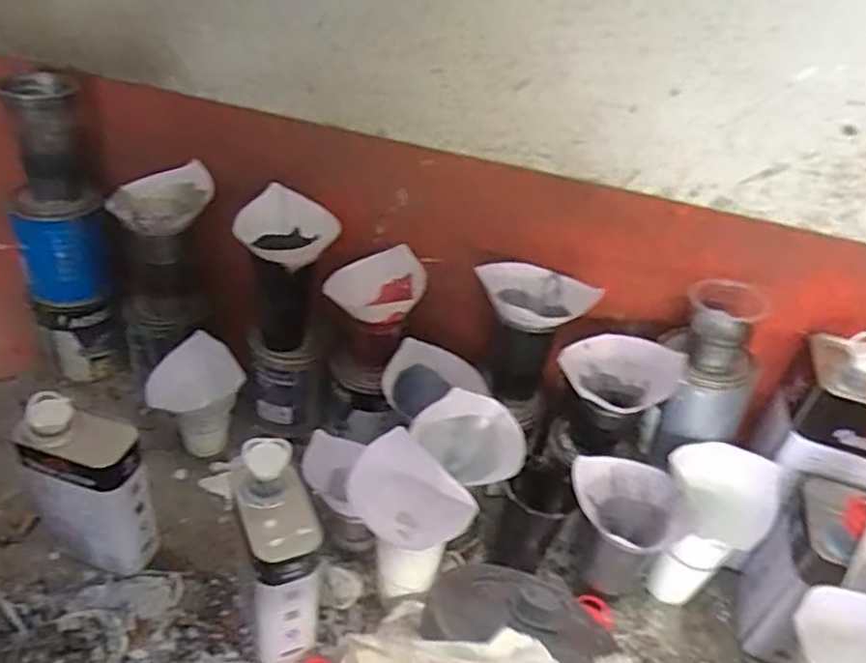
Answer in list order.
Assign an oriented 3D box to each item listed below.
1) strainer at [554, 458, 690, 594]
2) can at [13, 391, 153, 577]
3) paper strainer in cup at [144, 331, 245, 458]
[{"bbox_3d":[0.192,0.233,0.761,0.114,0.177,0.104,10,38,2],"label":"strainer"},{"bbox_3d":[-0.350,0.165,0.706,0.105,0.203,0.065,19,40,13],"label":"can"},{"bbox_3d":[-0.299,0.091,0.874,0.093,0.133,0.100,30,43,25],"label":"paper strainer in cup"}]

